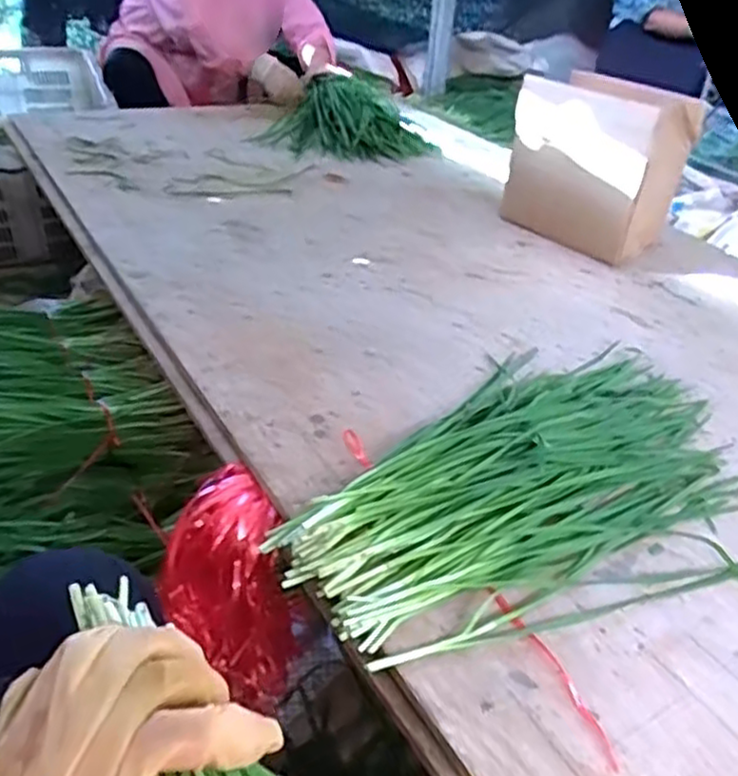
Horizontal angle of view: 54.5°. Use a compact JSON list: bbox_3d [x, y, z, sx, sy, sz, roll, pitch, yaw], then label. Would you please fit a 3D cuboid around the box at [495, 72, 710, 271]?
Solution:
[{"bbox_3d":[0.341,-0.337,1.082,0.119,0.230,0.237,-26,45,-37],"label":"box"}]

